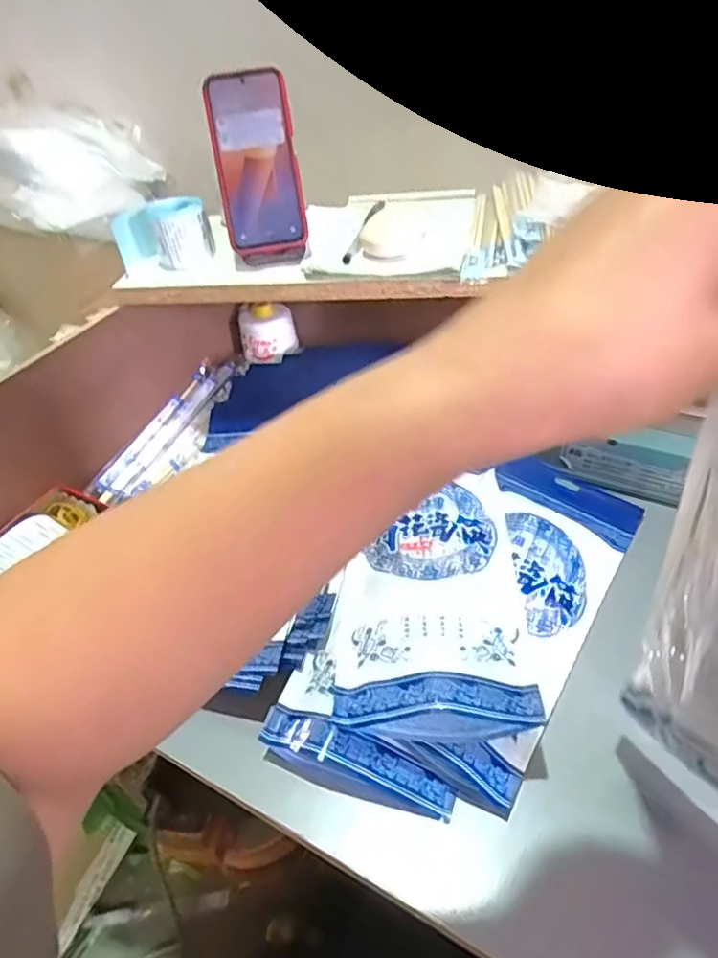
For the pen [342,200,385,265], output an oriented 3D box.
[{"bbox_3d":[0.007,-0.268,0.632,0.014,0.013,0.154,7,45,16],"label":"pen"}]

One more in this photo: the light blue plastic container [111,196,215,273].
[{"bbox_3d":[-0.202,-0.257,0.620,0.096,0.059,0.051,-4,43,4],"label":"light blue plastic container"}]

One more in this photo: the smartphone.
[{"bbox_3d":[-0.100,-0.311,0.582,0.078,0.164,0.021,-9,8,-3],"label":"smartphone"}]

